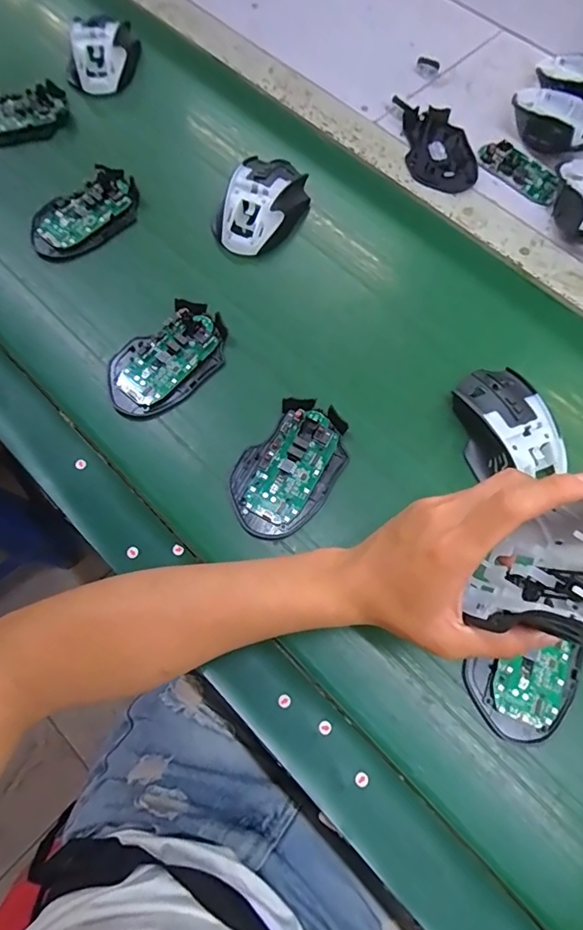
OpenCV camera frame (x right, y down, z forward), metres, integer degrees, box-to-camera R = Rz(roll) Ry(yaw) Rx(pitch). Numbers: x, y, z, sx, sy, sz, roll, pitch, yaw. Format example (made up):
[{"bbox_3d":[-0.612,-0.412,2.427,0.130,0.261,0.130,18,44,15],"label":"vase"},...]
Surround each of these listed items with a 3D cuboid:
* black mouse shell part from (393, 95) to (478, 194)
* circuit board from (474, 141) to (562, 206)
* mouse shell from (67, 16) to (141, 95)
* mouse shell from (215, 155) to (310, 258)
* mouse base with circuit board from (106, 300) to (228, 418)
[{"bbox_3d":[0.157,-0.343,0.530,0.070,0.013,0.122,-8,70,-4],"label":"black mouse shell part"},{"bbox_3d":[0.241,-0.309,0.521,0.093,0.007,0.044,41,74,13],"label":"circuit board"},{"bbox_3d":[-0.213,-0.466,0.561,0.067,0.035,0.093,-1,69,-1],"label":"mouse shell"},{"bbox_3d":[-0.025,-0.254,0.479,0.069,0.034,0.112,19,70,6],"label":"mouse shell"},{"bbox_3d":[-0.106,-0.091,0.425,0.113,0.018,0.070,-40,75,-15],"label":"mouse base with circuit board"}]

